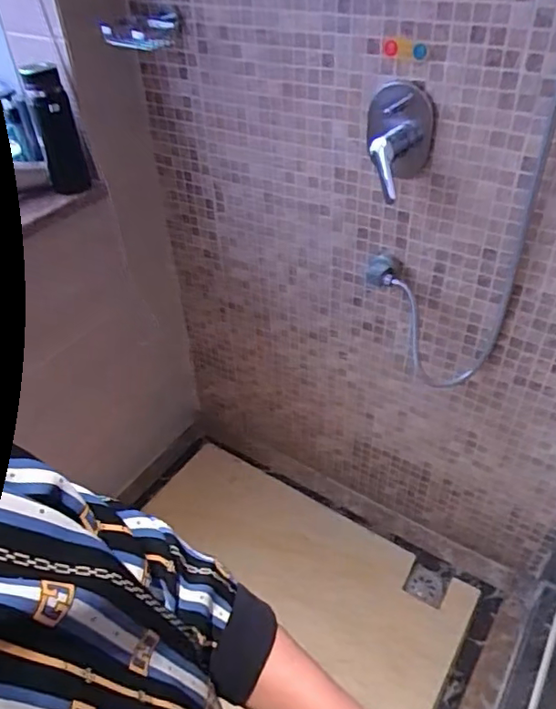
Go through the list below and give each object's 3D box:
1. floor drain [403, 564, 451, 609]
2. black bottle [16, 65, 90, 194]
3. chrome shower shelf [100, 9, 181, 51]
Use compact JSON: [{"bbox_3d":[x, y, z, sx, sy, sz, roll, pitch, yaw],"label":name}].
[{"bbox_3d":[0.373,0.575,1.385,0.092,0.012,0.104,20,33,21],"label":"floor drain"},{"bbox_3d":[-0.396,-0.394,1.002,0.075,0.203,0.044,-20,45,-17],"label":"black bottle"},{"bbox_3d":[-0.222,-0.545,0.941,0.084,0.050,0.143,12,45,17],"label":"chrome shower shelf"}]

